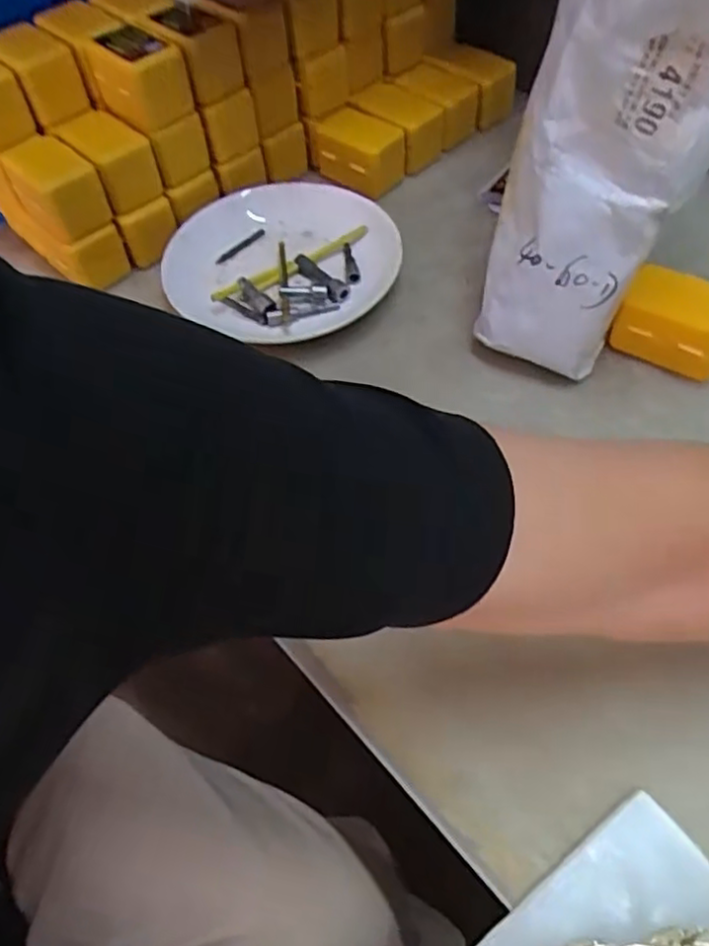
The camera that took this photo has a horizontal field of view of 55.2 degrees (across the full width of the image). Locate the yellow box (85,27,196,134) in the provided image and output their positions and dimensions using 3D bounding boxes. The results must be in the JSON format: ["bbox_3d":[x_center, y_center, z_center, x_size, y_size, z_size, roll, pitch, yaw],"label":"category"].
[{"bbox_3d":[-0.177,-0.327,0.563,0.078,0.056,0.046,32,64,22],"label":"yellow box"}]

